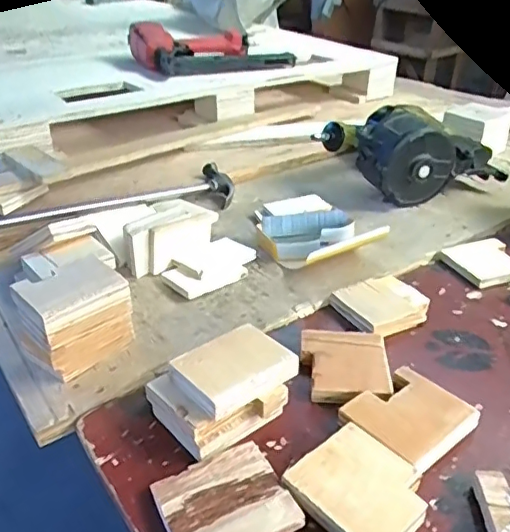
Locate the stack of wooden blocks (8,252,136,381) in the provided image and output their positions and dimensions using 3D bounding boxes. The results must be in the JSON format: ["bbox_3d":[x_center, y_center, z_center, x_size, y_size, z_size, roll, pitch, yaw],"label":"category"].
[{"bbox_3d":[-0.189,0.050,0.576,0.097,0.094,0.084,-27,40,-35],"label":"stack of wooden blocks"}]

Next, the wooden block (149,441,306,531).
[{"bbox_3d":[-0.023,0.178,0.423,0.090,0.019,0.084,-16,35,-23],"label":"wooden block"}]

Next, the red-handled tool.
[{"bbox_3d":[-0.092,-0.466,1.197,0.344,0.076,0.186,-6,32,-7],"label":"red-handled tool"}]

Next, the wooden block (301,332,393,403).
[{"bbox_3d":[0.089,0.097,0.558,0.084,0.013,0.096,2,32,5],"label":"wooden block"}]

